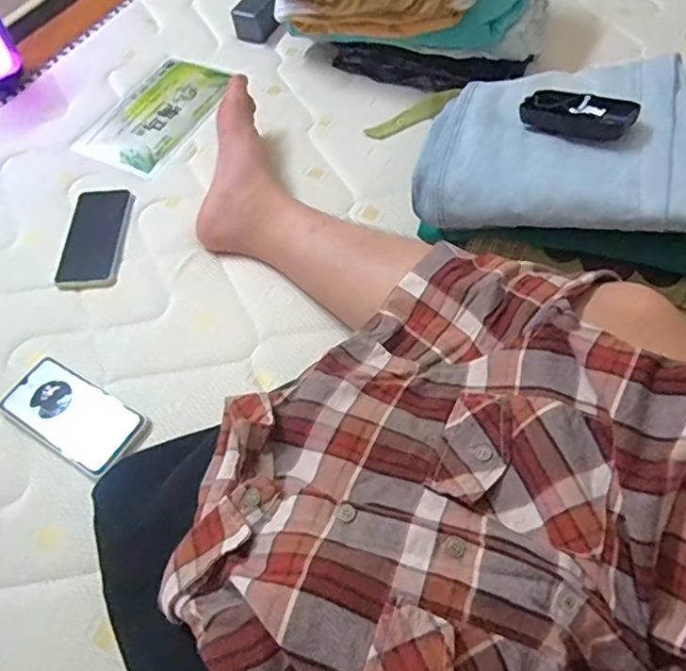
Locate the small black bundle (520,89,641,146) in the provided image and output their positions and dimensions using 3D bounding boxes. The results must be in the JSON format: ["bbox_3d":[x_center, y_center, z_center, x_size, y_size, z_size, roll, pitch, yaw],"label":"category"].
[{"bbox_3d":[0.237,-0.225,0.570,0.110,0.030,0.048,26,62,33],"label":"small black bundle"}]

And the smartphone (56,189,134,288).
[{"bbox_3d":[-0.317,-0.125,0.719,0.078,0.006,0.163,-3,57,1],"label":"smartphone"}]

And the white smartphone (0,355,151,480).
[{"bbox_3d":[-0.280,0.080,0.581,0.157,0.009,0.075,27,63,19],"label":"white smartphone"}]

